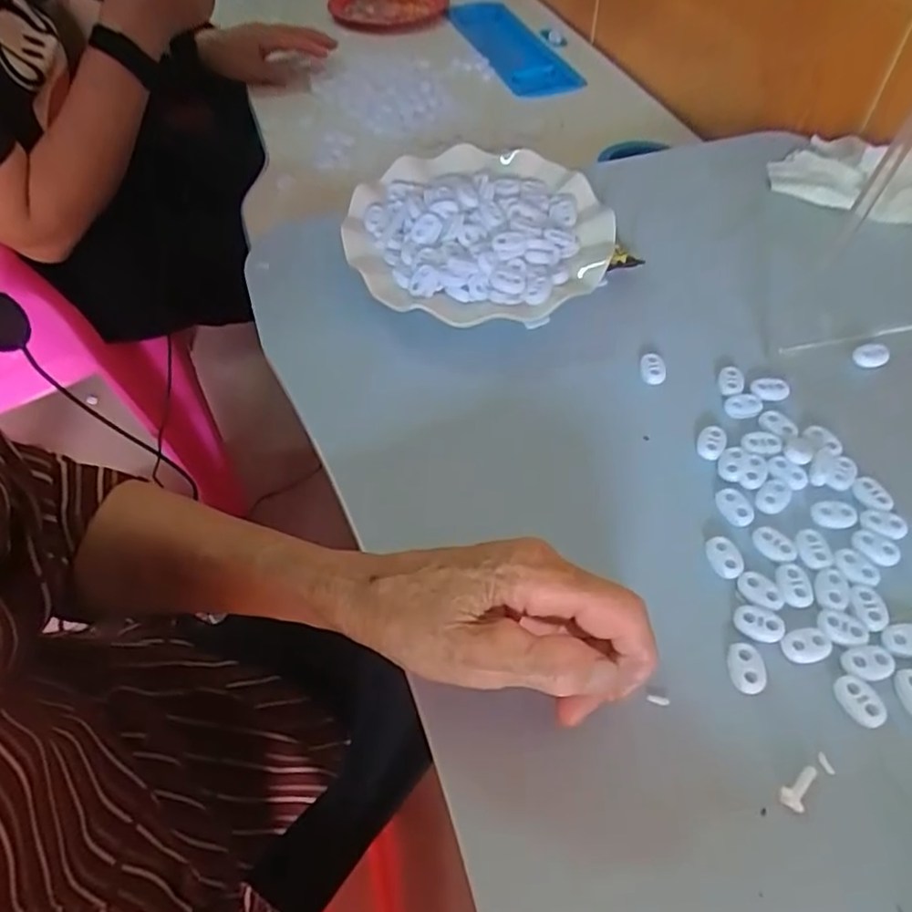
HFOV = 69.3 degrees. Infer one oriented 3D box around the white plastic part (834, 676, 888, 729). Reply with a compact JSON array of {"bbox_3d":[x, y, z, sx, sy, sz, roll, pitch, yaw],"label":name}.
[{"bbox_3d":[0.175,0.106,0.285,0.015,0.004,0.022,-24,54,-16],"label":"white plastic part"}]

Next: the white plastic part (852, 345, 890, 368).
[{"bbox_3d":[0.250,-0.060,0.398,0.022,0.014,0.004,-3,17,-2],"label":"white plastic part"}]

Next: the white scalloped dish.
[{"bbox_3d":[0.016,-0.148,0.445,0.167,0.043,0.165,-1,51,1],"label":"white scalloped dish"}]

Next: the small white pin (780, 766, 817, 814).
[{"bbox_3d":[0.140,0.134,0.265,0.021,0.004,0.009,-30,56,-20],"label":"small white pin"}]

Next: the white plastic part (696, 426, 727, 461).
[{"bbox_3d":[0.142,-0.008,0.367,0.015,0.004,0.021,21,55,18],"label":"white plastic part"}]

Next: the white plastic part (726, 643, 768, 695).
[{"bbox_3d":[0.130,0.095,0.296,0.017,0.006,0.021,4,52,6],"label":"white plastic part"}]

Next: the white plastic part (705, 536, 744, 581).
[{"bbox_3d":[0.133,0.049,0.327,0.015,0.004,0.022,-13,52,-8],"label":"white plastic part"}]

